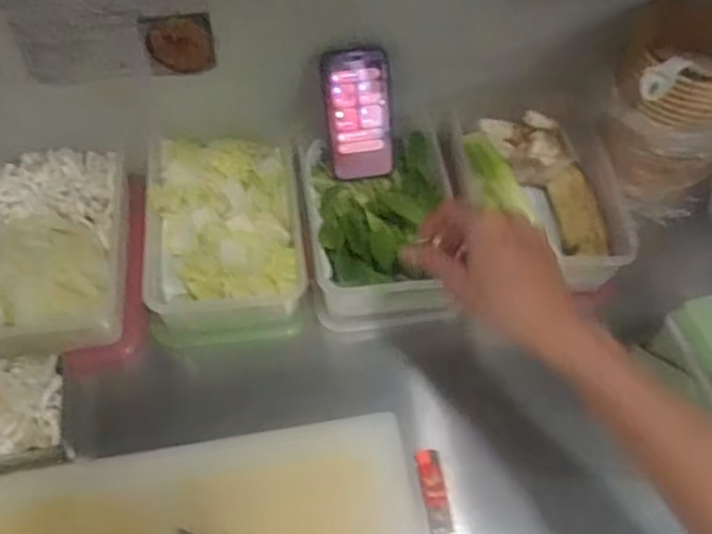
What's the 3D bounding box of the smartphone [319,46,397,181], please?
[{"bbox_3d":[0.003,-0.176,0.779,0.076,0.157,0.016,-8,37,-1],"label":"smartphone"}]

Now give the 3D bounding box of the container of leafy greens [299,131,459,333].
[{"bbox_3d":[0.026,-0.051,0.759,0.160,0.060,0.244,-5,56,-4],"label":"container of leafy greens"}]

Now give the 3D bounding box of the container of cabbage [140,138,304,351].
[{"bbox_3d":[-0.147,-0.038,0.757,0.168,0.070,0.247,-7,56,-5],"label":"container of cabbage"}]

